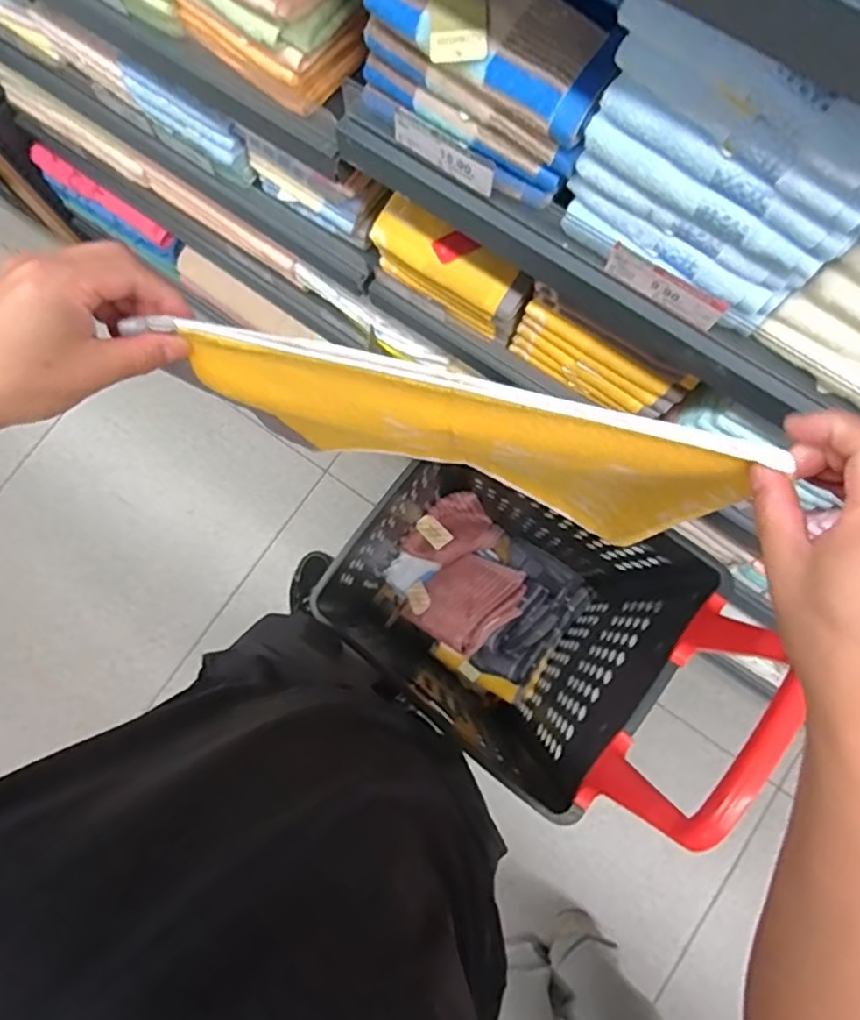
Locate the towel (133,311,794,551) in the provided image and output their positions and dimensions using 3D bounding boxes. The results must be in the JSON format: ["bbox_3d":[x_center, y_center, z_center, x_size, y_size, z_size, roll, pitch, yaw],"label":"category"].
[{"bbox_3d":[0.034,-0.045,0.516,0.342,0.367,0.044,12,84,9],"label":"towel"}]

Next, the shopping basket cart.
[{"bbox_3d":[0.112,0.154,1.028,0.485,0.852,0.395,36,82,6],"label":"shopping basket cart"}]

